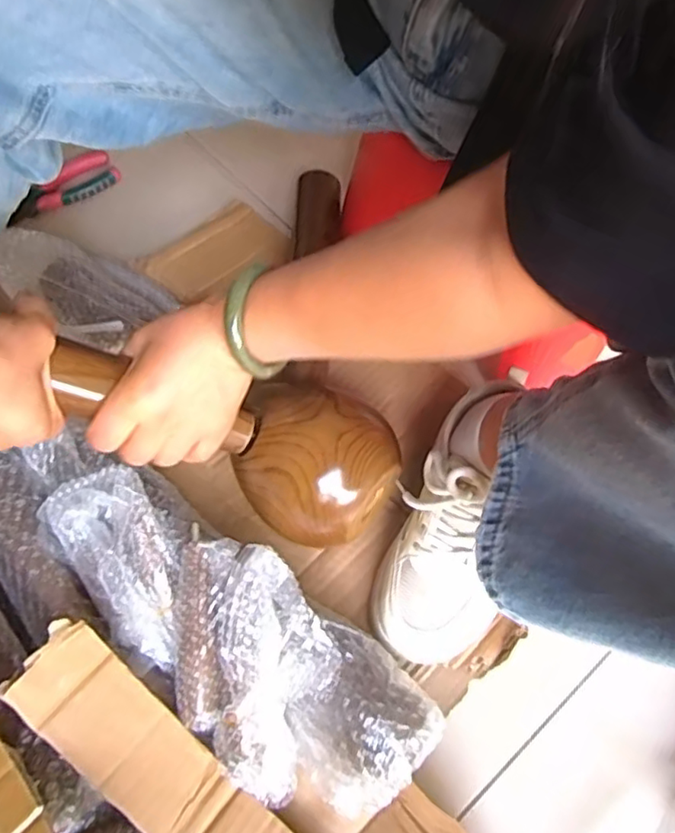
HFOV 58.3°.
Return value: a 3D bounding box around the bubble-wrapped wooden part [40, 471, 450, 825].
[{"bbox_3d":[-0.082,0.148,0.435,0.323,0.066,0.126,39,73,16],"label":"bubble-wrapped wooden part"}]

